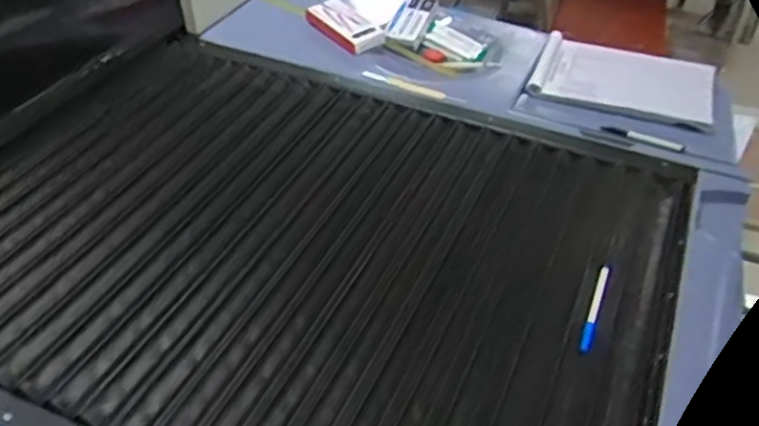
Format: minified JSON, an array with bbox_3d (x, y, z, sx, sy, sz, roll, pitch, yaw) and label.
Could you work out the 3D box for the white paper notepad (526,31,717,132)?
[{"bbox_3d":[0.435,-0.243,1.322,0.314,0.033,0.234,14,42,21],"label":"white paper notepad"}]

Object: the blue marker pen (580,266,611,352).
[{"bbox_3d":[0.269,0.116,0.916,0.013,0.014,0.141,17,42,15],"label":"blue marker pen"}]

